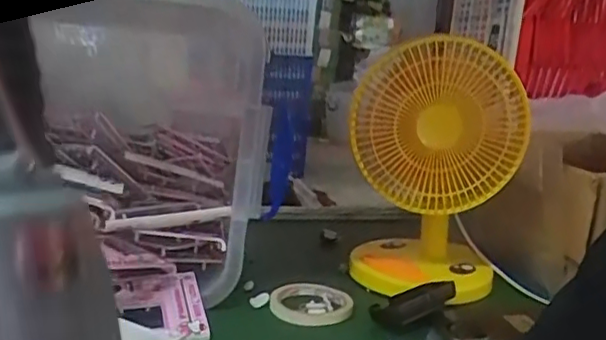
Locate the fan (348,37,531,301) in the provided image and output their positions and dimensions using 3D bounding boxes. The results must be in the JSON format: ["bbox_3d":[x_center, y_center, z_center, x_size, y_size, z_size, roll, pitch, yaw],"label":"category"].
[{"bbox_3d":[0.162,-0.008,0.833,0.204,0.300,0.137,4,13,1],"label":"fan"}]

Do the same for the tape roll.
[{"bbox_3d":[0.012,0.161,0.773,0.098,0.019,0.098,3,13,-1],"label":"tape roll"}]

